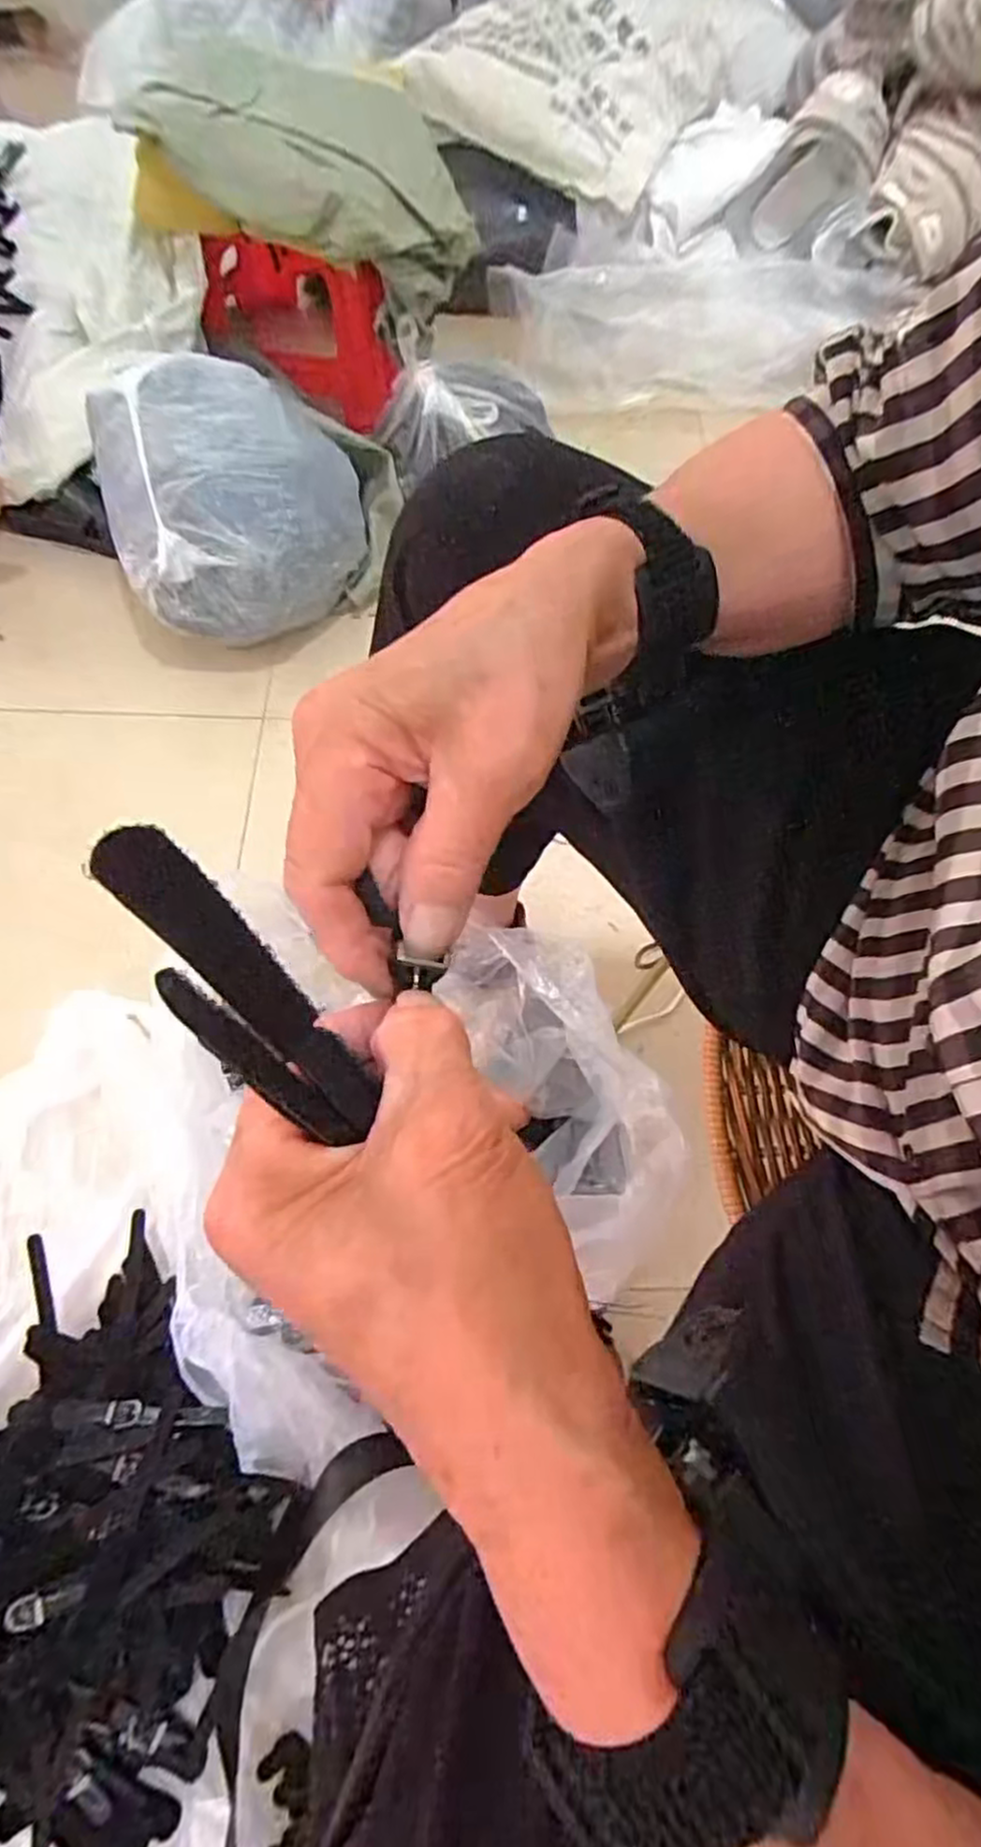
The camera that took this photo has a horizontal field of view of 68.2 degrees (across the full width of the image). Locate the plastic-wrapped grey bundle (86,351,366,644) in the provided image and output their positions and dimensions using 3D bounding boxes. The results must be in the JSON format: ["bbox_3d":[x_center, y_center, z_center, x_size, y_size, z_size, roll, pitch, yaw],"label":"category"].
[{"bbox_3d":[-0.296,-0.481,0.836,0.285,0.172,0.259,-7,64,-6],"label":"plastic-wrapped grey bundle"}]

